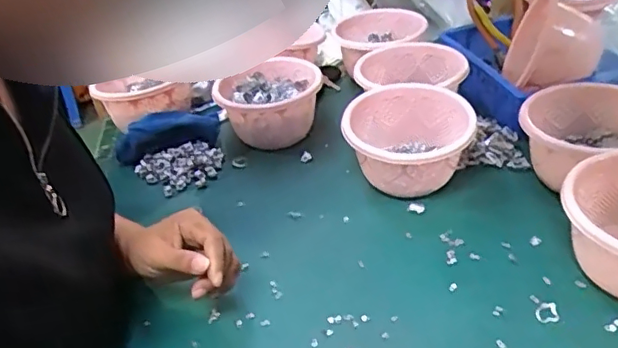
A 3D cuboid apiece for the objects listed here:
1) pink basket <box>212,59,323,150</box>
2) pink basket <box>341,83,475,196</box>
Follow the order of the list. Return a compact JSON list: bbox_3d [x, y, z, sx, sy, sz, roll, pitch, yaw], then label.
[{"bbox_3d":[-0.052,-0.090,0.809,0.139,0.098,0.128,0,36,13],"label":"pink basket"},{"bbox_3d":[0.119,-0.032,0.683,0.145,0.102,0.124,3,37,17],"label":"pink basket"}]

